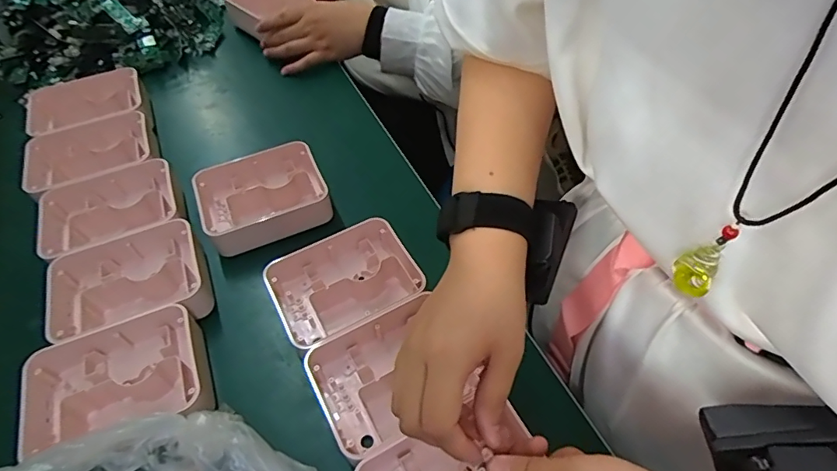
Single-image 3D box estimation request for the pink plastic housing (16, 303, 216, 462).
[{"bbox_3d":[-0.244,0.122,0.402,0.145,0.044,0.097,-16,54,-10],"label":"pink plastic housing"}]

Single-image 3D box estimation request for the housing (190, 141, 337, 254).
[{"bbox_3d":[-0.167,-0.040,0.527,0.133,0.038,0.104,-23,56,-15],"label":"housing"}]

